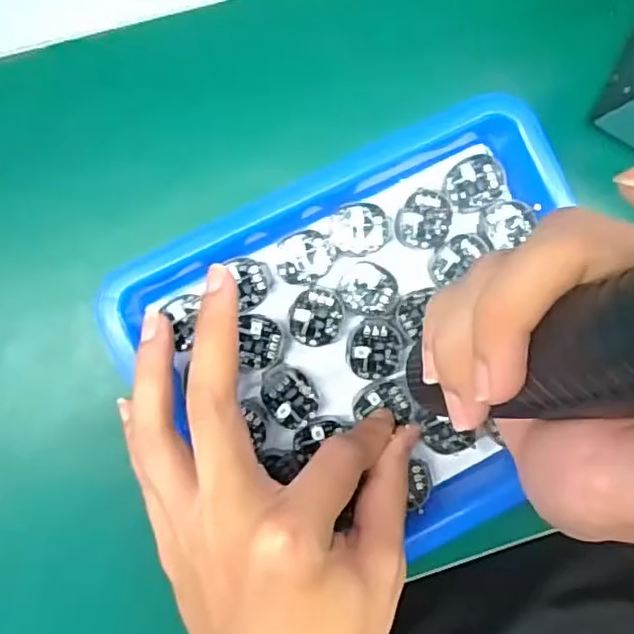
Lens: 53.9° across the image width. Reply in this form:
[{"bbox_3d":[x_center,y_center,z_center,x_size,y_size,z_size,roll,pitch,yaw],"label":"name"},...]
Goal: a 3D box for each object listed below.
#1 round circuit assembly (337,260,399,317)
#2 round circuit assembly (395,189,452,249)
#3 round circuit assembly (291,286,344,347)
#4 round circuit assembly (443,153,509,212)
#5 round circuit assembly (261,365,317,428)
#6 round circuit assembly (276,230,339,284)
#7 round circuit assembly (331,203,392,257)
[{"bbox_3d":[0.025,-0.012,0.293,0.029,0.004,0.024,24,86,-2],"label":"round circuit assembly"},{"bbox_3d":[0.051,-0.046,0.294,0.025,0.004,0.027,0,87,-3],"label":"round circuit assembly"},{"bbox_3d":[0.000,0.000,0.290,0.025,0.004,0.027,0,87,-3],"label":"round circuit assembly"},{"bbox_3d":[0.075,-0.064,0.295,0.029,0.004,0.025,-20,89,-4],"label":"round circuit assembly"},{"bbox_3d":[-0.012,0.036,0.285,0.027,0.009,0.023,44,86,-1],"label":"round circuit assembly"},{"bbox_3d":[-0.005,-0.028,0.288,0.027,0.004,0.023,-3,88,-4],"label":"round circuit assembly"},{"bbox_3d":[0.021,-0.041,0.290,0.028,0.004,0.023,-5,88,-4],"label":"round circuit assembly"}]

